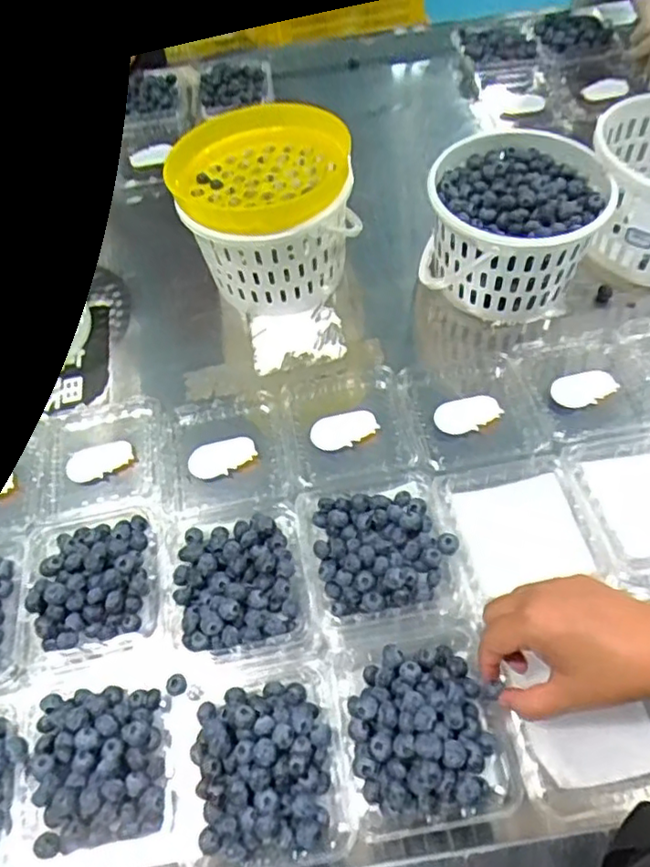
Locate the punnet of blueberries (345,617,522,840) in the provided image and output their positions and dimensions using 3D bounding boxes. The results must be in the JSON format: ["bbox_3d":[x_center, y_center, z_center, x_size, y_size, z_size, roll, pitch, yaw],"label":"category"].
[{"bbox_3d":[0.073,0.198,0.451,0.114,0.046,0.132,-9,56,-1],"label":"punnet of blueberries"}]

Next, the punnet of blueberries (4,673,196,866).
[{"bbox_3d":[-0.155,0.237,0.451,0.121,0.046,0.122,-4,56,2],"label":"punnet of blueberries"}]

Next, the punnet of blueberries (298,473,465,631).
[{"bbox_3d":[0.045,0.088,0.520,0.119,0.037,0.133,-11,56,-3],"label":"punnet of blueberries"}]

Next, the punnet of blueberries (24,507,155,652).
[{"bbox_3d":[-0.192,0.112,0.525,0.099,0.039,0.116,-12,56,-3],"label":"punnet of blueberries"}]

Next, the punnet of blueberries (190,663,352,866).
[{"bbox_3d":[-0.042,0.224,0.436,0.105,0.039,0.127,-9,56,-1],"label":"punnet of blueberries"}]

